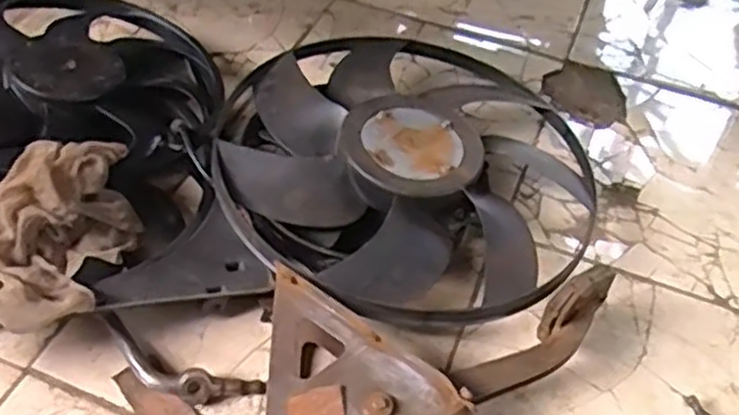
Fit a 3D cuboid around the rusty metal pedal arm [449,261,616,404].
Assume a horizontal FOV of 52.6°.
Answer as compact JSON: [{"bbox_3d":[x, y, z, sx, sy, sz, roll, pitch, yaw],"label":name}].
[{"bbox_3d":[0.175,0.134,0.762,0.203,0.060,0.055,-37,60,-13],"label":"rusty metal pedal arm"}]

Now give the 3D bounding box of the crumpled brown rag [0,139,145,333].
[{"bbox_3d":[-0.333,0.028,0.792,0.131,0.110,0.237,5,48,-1],"label":"crumpled brown rag"}]

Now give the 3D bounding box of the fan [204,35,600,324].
[{"bbox_3d":[0.045,-0.067,0.953,0.465,0.100,0.500,-7,52,-8],"label":"fan"}]

